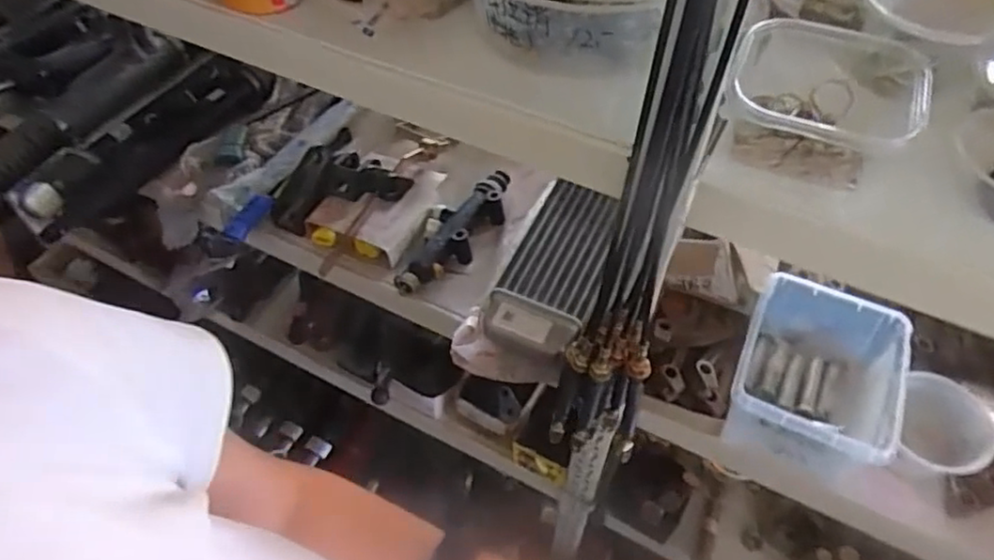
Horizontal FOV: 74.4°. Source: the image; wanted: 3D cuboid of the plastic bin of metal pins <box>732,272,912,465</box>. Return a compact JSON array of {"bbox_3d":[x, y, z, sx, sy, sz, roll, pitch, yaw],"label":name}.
[{"bbox_3d":[0.373,0.114,0.776,0.166,0.122,0.225,22,54,16],"label":"plastic bin of metal pins"}]

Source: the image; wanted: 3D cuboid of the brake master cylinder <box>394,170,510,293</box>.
[{"bbox_3d":[-0.060,-0.078,0.968,0.085,0.047,0.257,28,56,21],"label":"brake master cylinder"}]

